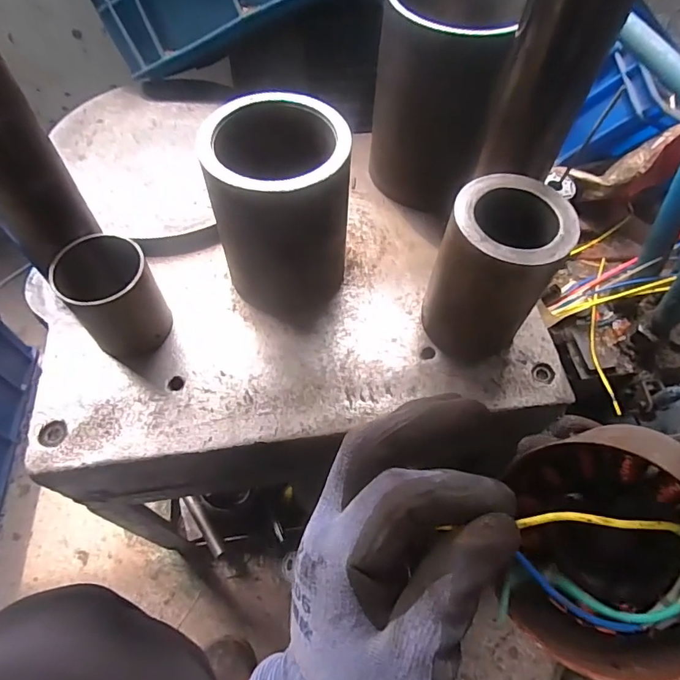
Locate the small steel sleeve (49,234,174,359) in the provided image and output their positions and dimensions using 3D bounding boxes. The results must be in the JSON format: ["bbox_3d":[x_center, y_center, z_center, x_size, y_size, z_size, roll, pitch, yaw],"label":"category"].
[{"bbox_3d":[-0.190,-0.037,0.400,0.071,0.093,0.066,1,59,-2],"label":"small steel sleeve"}]

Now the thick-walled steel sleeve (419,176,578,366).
[{"bbox_3d":[0.124,-0.050,0.392,0.086,0.135,0.084,1,59,-2],"label":"thick-walled steel sleeve"}]

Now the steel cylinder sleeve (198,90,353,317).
[{"bbox_3d":[-0.048,-0.105,0.408,0.104,0.153,0.121,6,59,2],"label":"steel cylinder sleeve"}]

